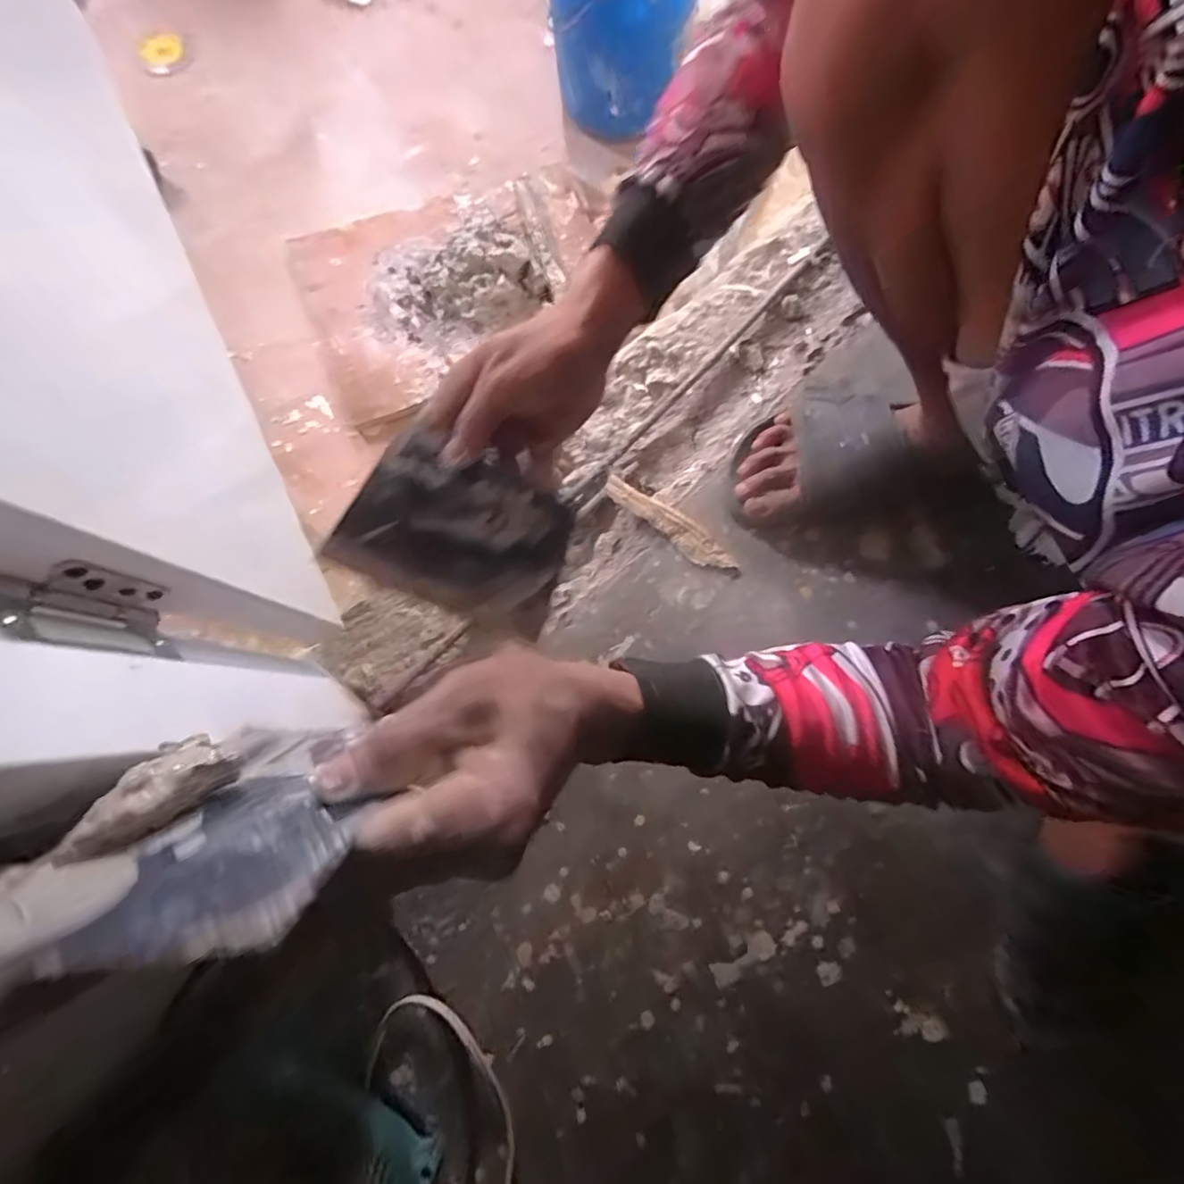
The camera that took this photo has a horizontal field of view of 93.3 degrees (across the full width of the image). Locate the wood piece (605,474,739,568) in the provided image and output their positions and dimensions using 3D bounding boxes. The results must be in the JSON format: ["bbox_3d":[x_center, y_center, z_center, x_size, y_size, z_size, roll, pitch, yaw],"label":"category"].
[{"bbox_3d":[0.075,-0.067,0.543,0.143,0.016,0.030,37,81,7],"label":"wood piece"}]

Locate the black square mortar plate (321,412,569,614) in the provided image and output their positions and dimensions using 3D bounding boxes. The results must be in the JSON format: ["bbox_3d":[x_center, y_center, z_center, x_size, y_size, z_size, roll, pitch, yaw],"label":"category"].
[{"bbox_3d":[-0.083,-0.041,0.356,0.124,0.007,0.099,27,88,-18],"label":"black square mortar plate"}]

